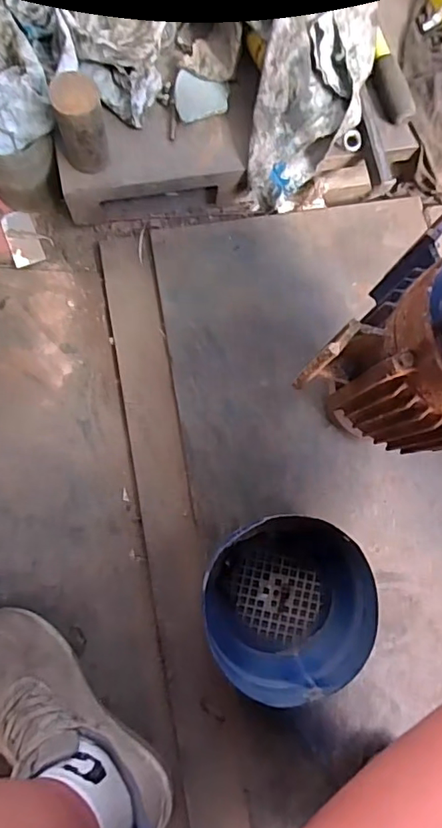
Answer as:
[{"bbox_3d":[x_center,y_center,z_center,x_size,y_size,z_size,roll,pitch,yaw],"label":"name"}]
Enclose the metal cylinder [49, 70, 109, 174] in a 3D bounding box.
[{"bbox_3d":[-0.156,-0.328,0.585,0.053,0.093,0.055,1,82,-4],"label":"metal cylinder"}]

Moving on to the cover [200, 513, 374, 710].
[{"bbox_3d":[0.073,0.219,0.608,0.190,0.085,0.191,2,81,-3],"label":"cover"}]

